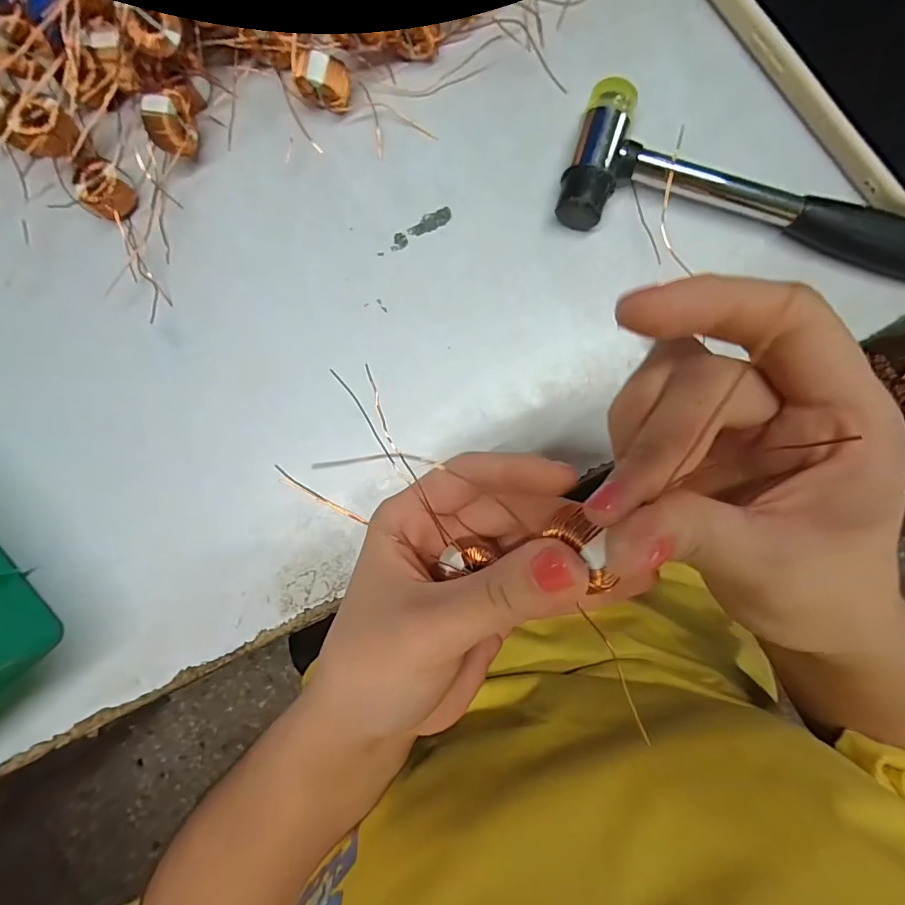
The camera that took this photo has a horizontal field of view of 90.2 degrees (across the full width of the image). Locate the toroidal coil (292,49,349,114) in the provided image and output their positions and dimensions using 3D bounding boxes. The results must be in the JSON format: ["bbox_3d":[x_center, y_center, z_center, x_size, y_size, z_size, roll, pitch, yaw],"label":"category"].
[{"bbox_3d":[-0.061,-0.176,0.216,0.023,0.022,0.016,23,91,3],"label":"toroidal coil"}]

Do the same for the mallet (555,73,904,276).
[{"bbox_3d":[0.168,-0.112,0.204,0.232,0.021,0.063,13,90,3],"label":"mallet"}]

